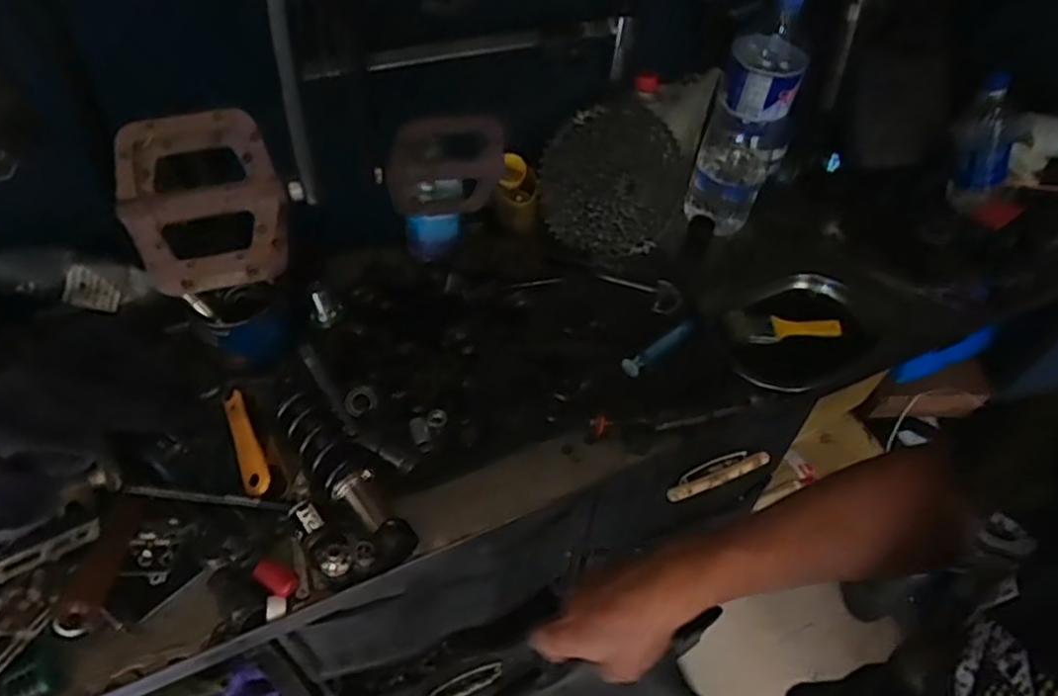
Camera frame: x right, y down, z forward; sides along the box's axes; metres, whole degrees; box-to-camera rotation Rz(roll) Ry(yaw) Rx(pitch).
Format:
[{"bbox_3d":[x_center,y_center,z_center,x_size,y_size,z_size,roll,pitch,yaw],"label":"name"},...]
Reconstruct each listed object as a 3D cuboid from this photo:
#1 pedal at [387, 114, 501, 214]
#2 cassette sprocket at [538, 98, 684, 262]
[{"bbox_3d":[-0.071,-0.156,0.581,0.097,0.097,0.021,-9,52,-11],"label":"pedal"},{"bbox_3d":[0.111,-0.215,0.875,0.198,0.192,0.043,-8,14,-13],"label":"cassette sprocket"}]

